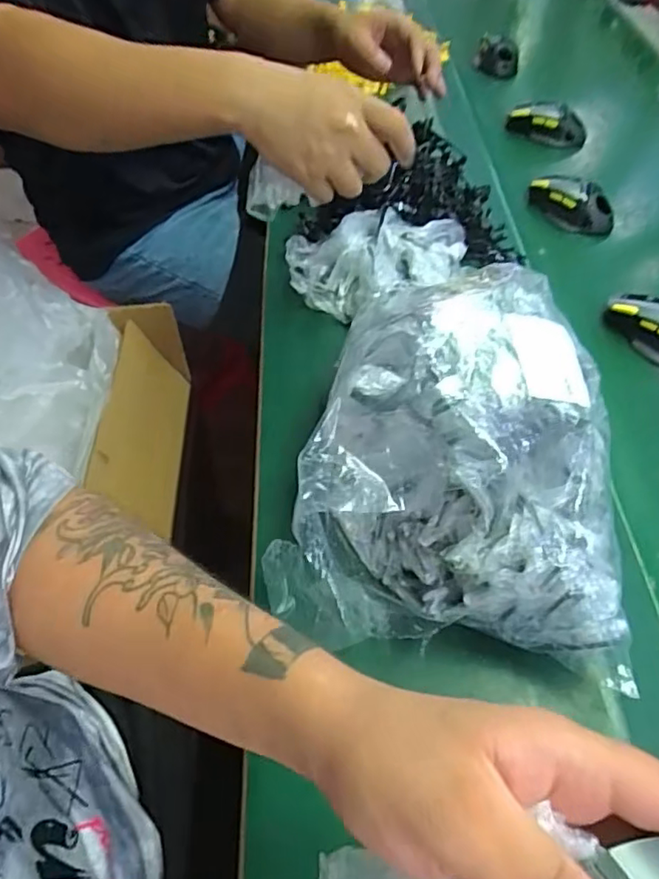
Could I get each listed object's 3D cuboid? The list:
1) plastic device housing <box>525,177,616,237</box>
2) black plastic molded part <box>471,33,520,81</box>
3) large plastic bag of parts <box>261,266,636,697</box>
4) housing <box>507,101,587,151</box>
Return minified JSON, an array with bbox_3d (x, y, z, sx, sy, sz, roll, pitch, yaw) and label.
[{"bbox_3d":[0.284,-0.281,0.706,0.041,0.049,0.107,-33,61,-25],"label":"plastic device housing"},{"bbox_3d":[0.259,-0.593,0.918,0.067,0.053,0.036,19,54,11],"label":"black plastic molded part"},{"bbox_3d":[0.095,0.007,0.431,0.235,0.149,0.262,10,53,4],"label":"large plastic bag of parts"},{"bbox_3d":[0.297,-0.427,0.807,0.105,0.056,0.029,17,54,10],"label":"housing"}]

